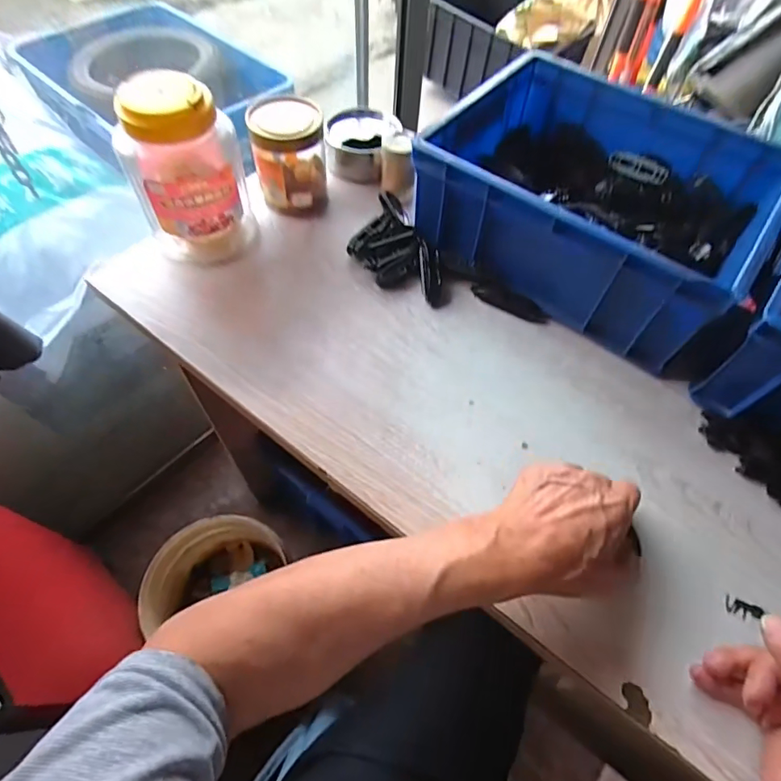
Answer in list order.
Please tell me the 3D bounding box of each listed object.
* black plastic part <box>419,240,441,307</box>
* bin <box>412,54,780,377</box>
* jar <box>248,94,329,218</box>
[{"bbox_3d":[0.046,-0.134,0.540,0.023,0.013,0.078,-6,79,-5],"label":"black plastic part"},{"bbox_3d":[0.229,-0.215,0.533,0.324,0.116,0.265,35,64,17],"label":"bin"},{"bbox_3d":[-0.120,-0.281,0.572,0.083,0.112,0.080,1,59,-1],"label":"jar"}]

